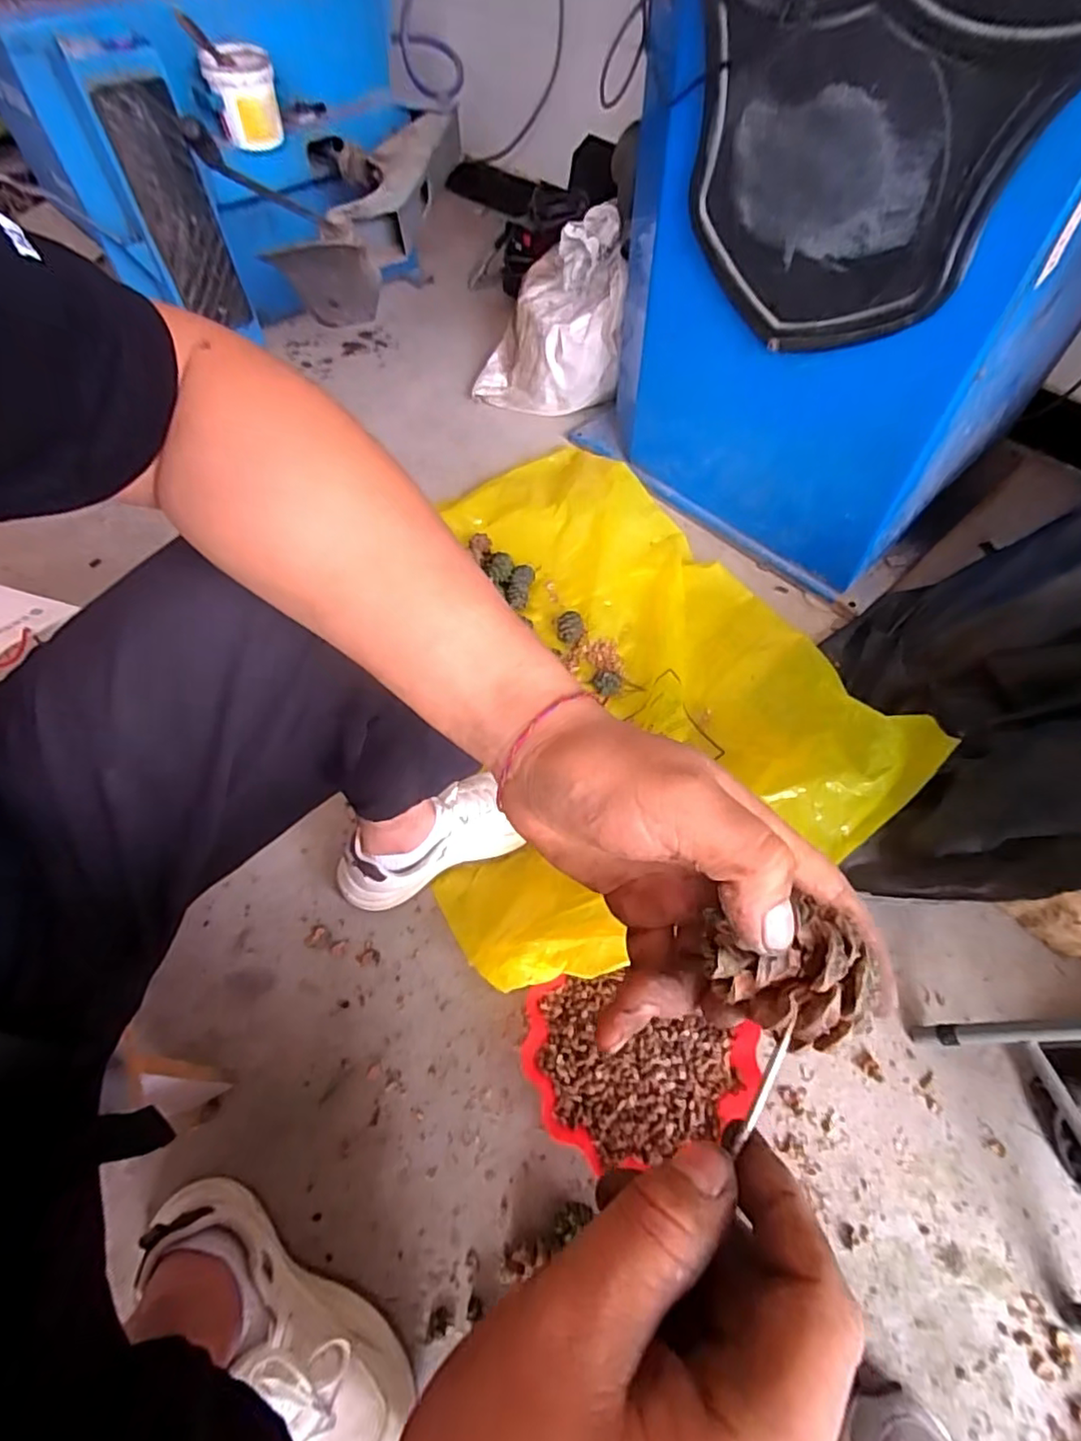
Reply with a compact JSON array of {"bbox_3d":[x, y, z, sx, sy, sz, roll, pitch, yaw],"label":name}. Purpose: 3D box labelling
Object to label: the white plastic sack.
[{"bbox_3d":[0.019,-0.797,1.192,0.304,0.287,0.156,16,60,10],"label":"white plastic sack"}]

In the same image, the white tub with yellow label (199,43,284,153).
[{"bbox_3d":[-0.536,-1.128,1.110,0.114,0.130,0.118,-20,60,-11],"label":"white tub with yellow label"}]

